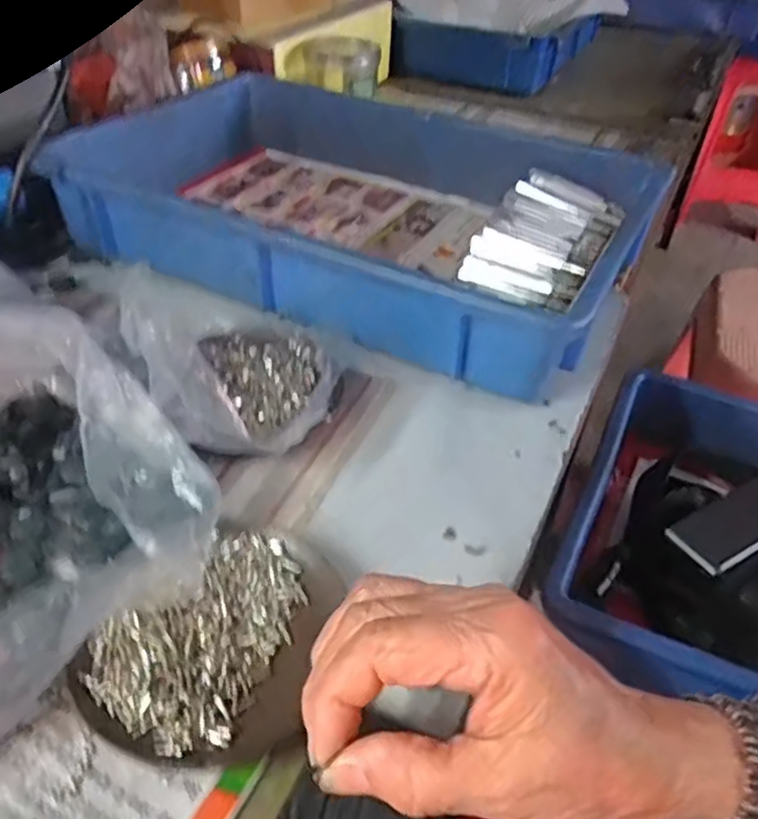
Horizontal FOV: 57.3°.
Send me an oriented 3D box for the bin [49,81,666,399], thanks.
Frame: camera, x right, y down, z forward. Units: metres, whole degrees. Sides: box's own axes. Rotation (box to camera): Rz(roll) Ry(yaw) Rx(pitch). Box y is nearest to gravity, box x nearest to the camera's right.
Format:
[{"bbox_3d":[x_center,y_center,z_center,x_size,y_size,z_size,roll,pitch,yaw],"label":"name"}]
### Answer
[{"bbox_3d":[-0.013,-0.168,0.571,0.420,0.091,0.292,21,43,20],"label":"bin"}]

